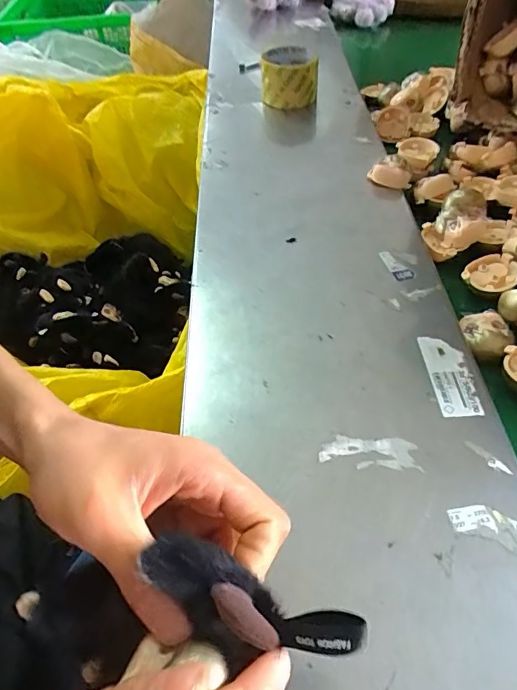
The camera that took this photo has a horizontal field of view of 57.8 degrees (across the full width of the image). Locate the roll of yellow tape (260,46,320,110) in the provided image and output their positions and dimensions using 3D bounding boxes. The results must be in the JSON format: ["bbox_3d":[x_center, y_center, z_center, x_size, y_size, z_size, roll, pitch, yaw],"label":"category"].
[{"bbox_3d":[0.045,-0.403,0.703,0.082,0.052,0.102,-7,50,-1],"label":"roll of yellow tape"}]

